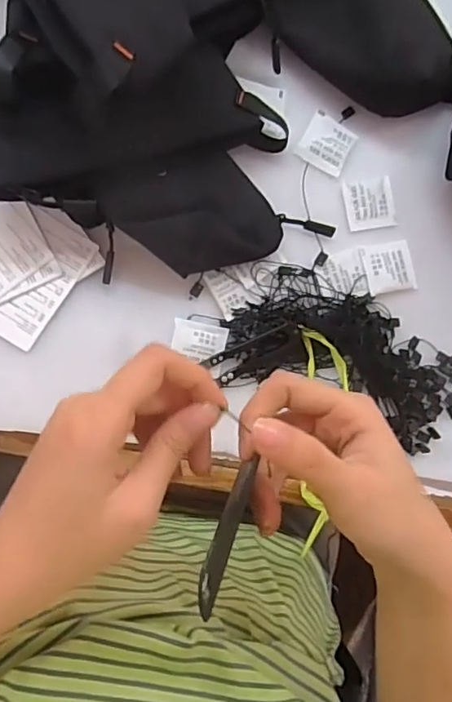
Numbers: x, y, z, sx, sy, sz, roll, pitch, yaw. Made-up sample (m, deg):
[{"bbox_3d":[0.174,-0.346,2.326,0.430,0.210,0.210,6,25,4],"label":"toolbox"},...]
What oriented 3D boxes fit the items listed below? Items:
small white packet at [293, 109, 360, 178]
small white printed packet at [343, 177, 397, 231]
[{"bbox_3d":[0.080,-0.164,0.444,0.039,0.004,0.044,27,81,-2],"label":"small white packet"},{"bbox_3d":[0.113,-0.115,0.440,0.040,0.004,0.037,-10,88,-9],"label":"small white printed packet"}]

